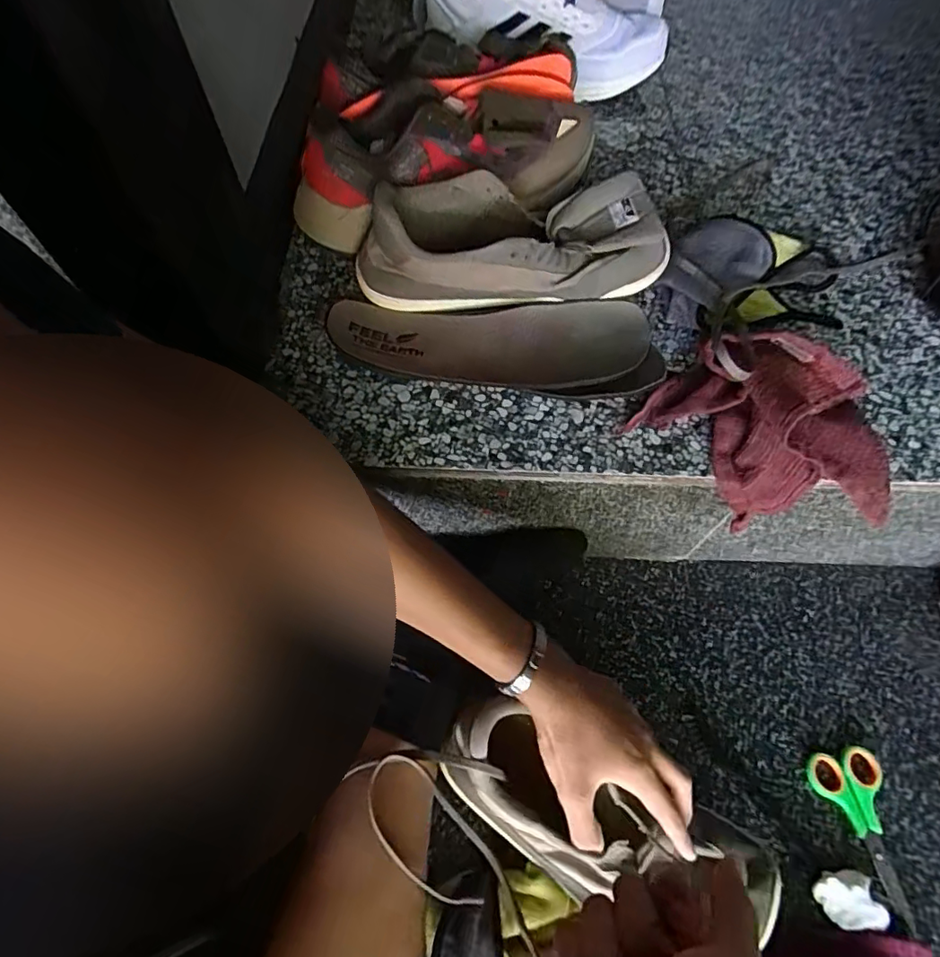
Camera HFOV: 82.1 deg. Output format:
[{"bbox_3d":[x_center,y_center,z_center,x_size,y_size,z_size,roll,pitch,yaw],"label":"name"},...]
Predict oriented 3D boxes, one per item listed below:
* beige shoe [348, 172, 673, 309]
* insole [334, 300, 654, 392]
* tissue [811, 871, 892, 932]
[{"bbox_3d":[0.035,-0.210,0.479,0.261,0.095,0.094,-3,62,-2],"label":"beige shoe"},{"bbox_3d":[0.017,-0.113,0.472,0.269,0.023,0.091,0,62,0],"label":"insole"},{"bbox_3d":[0.304,0.340,0.435,0.051,0.020,0.037,-3,62,-2],"label":"tissue"}]

